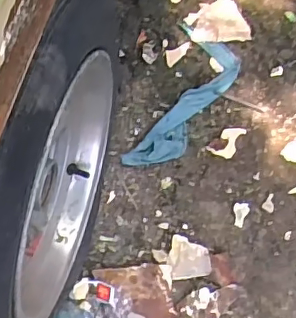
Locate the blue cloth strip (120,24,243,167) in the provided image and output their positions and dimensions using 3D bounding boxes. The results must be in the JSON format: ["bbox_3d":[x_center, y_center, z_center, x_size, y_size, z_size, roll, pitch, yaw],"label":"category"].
[{"bbox_3d":[0.069,-0.105,1.025,0.124,0.020,0.291,23,69,8],"label":"blue cloth strip"}]

